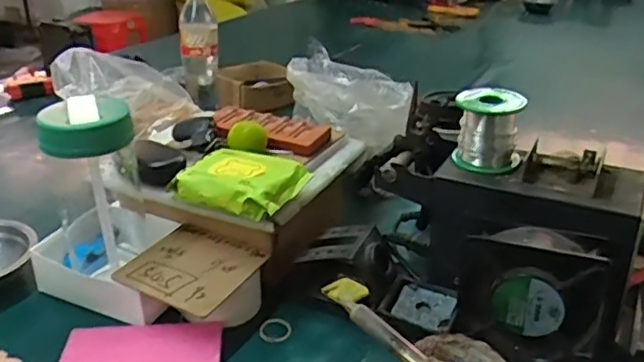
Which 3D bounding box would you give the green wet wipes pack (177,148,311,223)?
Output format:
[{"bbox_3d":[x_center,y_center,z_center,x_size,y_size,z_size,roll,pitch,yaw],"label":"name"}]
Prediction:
[{"bbox_3d":[-0.084,-0.002,0.634,0.116,0.026,0.089,16,29,28],"label":"green wet wipes pack"}]

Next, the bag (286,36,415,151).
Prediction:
[{"bbox_3d":[0.023,-0.120,0.863,0.122,0.090,0.207,-13,29,-26],"label":"bag"}]

